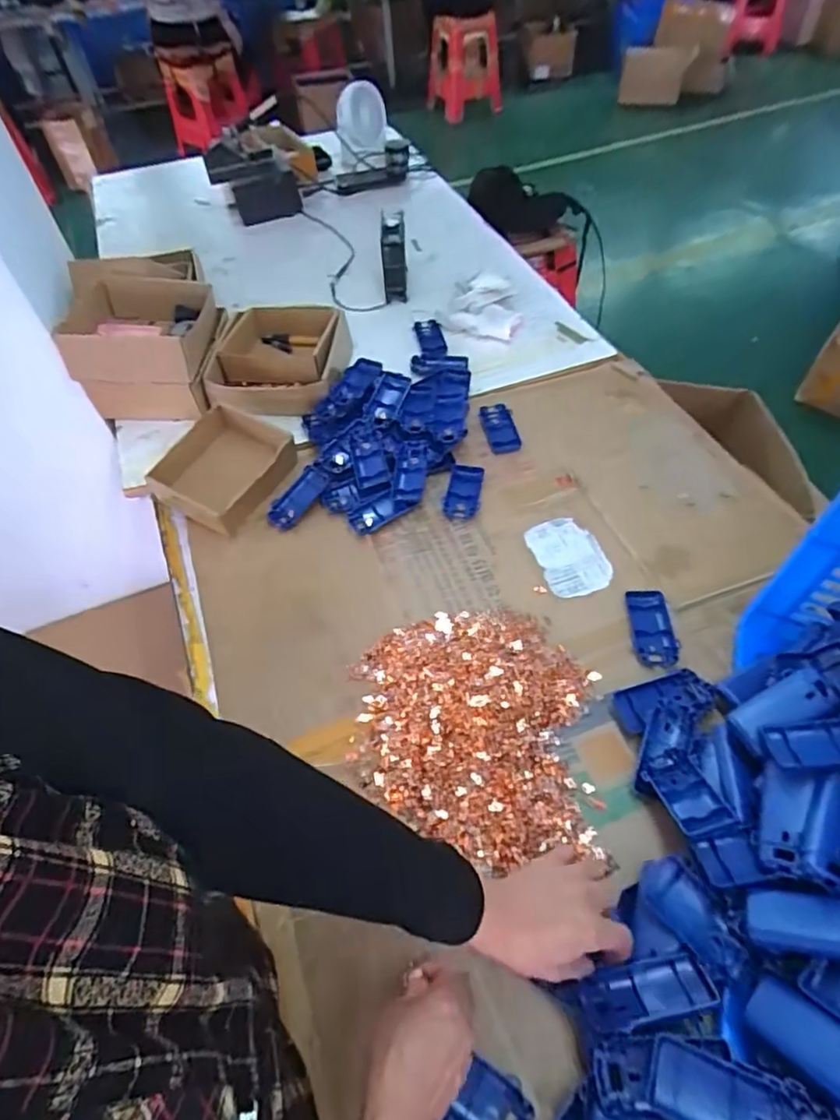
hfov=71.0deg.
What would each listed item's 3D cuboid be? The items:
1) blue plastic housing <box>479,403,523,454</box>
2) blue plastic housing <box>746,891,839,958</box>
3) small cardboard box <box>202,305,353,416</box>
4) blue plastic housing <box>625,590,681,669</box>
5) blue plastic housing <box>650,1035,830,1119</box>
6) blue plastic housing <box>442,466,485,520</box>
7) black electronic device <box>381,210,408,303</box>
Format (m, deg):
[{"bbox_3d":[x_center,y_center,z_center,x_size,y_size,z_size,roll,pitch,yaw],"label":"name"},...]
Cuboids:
[{"bbox_3d":[0.119,-0.198,0.878,0.045,0.009,0.097,-8,54,-2],"label":"blue plastic housing"},{"bbox_3d":[0.289,0.266,0.428,0.087,0.016,0.039,-12,51,29],"label":"blue plastic housing"},{"bbox_3d":[-0.218,-0.310,0.919,0.202,0.062,0.226,-5,54,1],"label":"small cardboard box"},{"bbox_3d":[0.263,0.078,0.671,0.049,0.008,0.096,-3,54,2],"label":"blue plastic housing"},{"bbox_3d":[0.210,0.365,0.390,0.105,0.017,0.049,7,55,25],"label":"blue plastic housing"},{"bbox_3d":[0.061,-0.094,0.803,0.046,0.011,0.085,10,55,11],"label":"blue plastic housing"},{"bbox_3d":[-0.046,-0.538,1.063,0.045,0.119,0.077,1,54,5],"label":"black electronic device"}]

